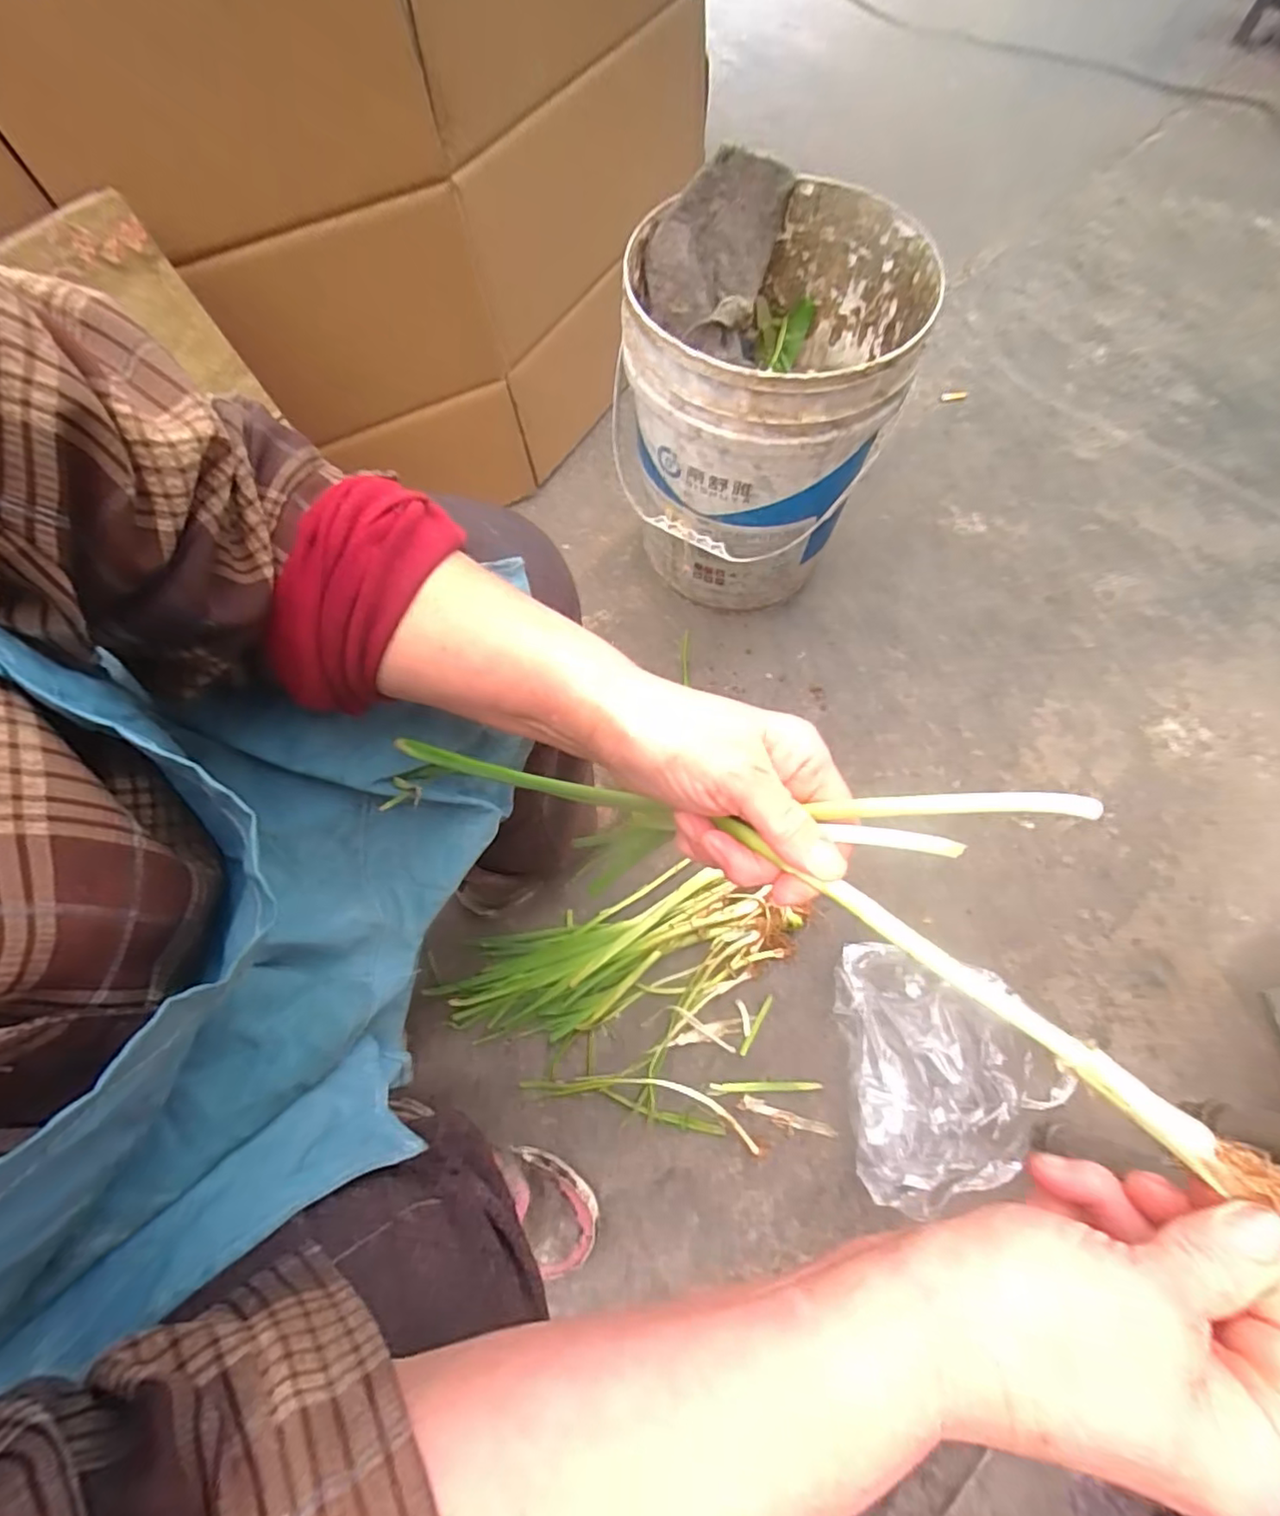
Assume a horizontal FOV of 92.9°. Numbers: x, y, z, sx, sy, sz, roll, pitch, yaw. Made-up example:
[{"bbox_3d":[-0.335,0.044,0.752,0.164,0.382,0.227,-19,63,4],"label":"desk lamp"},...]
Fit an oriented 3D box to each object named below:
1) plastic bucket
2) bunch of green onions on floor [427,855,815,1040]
[{"bbox_3d":[0.136,-0.403,0.729,0.280,0.354,0.304,0,70,0],"label":"plastic bucket"},{"bbox_3d":[-0.018,0.234,0.694,0.386,0.025,0.153,-20,71,-7],"label":"bunch of green onions on floor"}]

